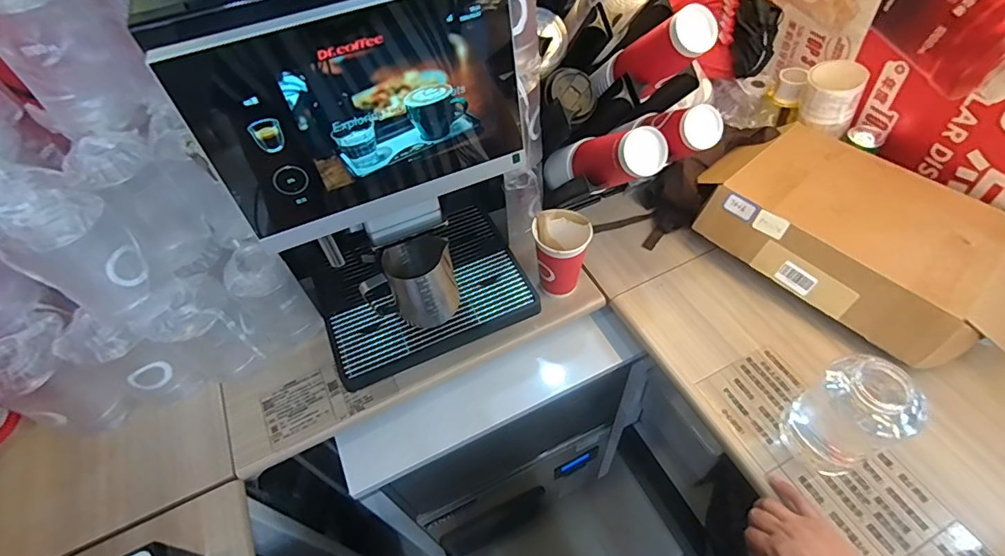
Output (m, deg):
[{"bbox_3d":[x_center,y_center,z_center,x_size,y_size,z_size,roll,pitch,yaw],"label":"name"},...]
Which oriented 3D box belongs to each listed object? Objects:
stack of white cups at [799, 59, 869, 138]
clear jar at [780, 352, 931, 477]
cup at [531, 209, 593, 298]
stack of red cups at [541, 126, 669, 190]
[{"bbox_3d":[0.565,-0.312,0.841,0.091,0.093,0.075,23,59,21],"label":"stack of white cups"},{"bbox_3d":[0.409,0.164,0.578,0.081,0.152,0.093,-33,57,-18],"label":"clear jar"},{"bbox_3d":[0.091,-0.030,0.759,0.083,0.127,0.085,-3,53,3],"label":"cup"},{"bbox_3d":[0.140,-0.175,0.737,0.073,0.073,0.263,-23,11,-12],"label":"stack of red cups"}]

